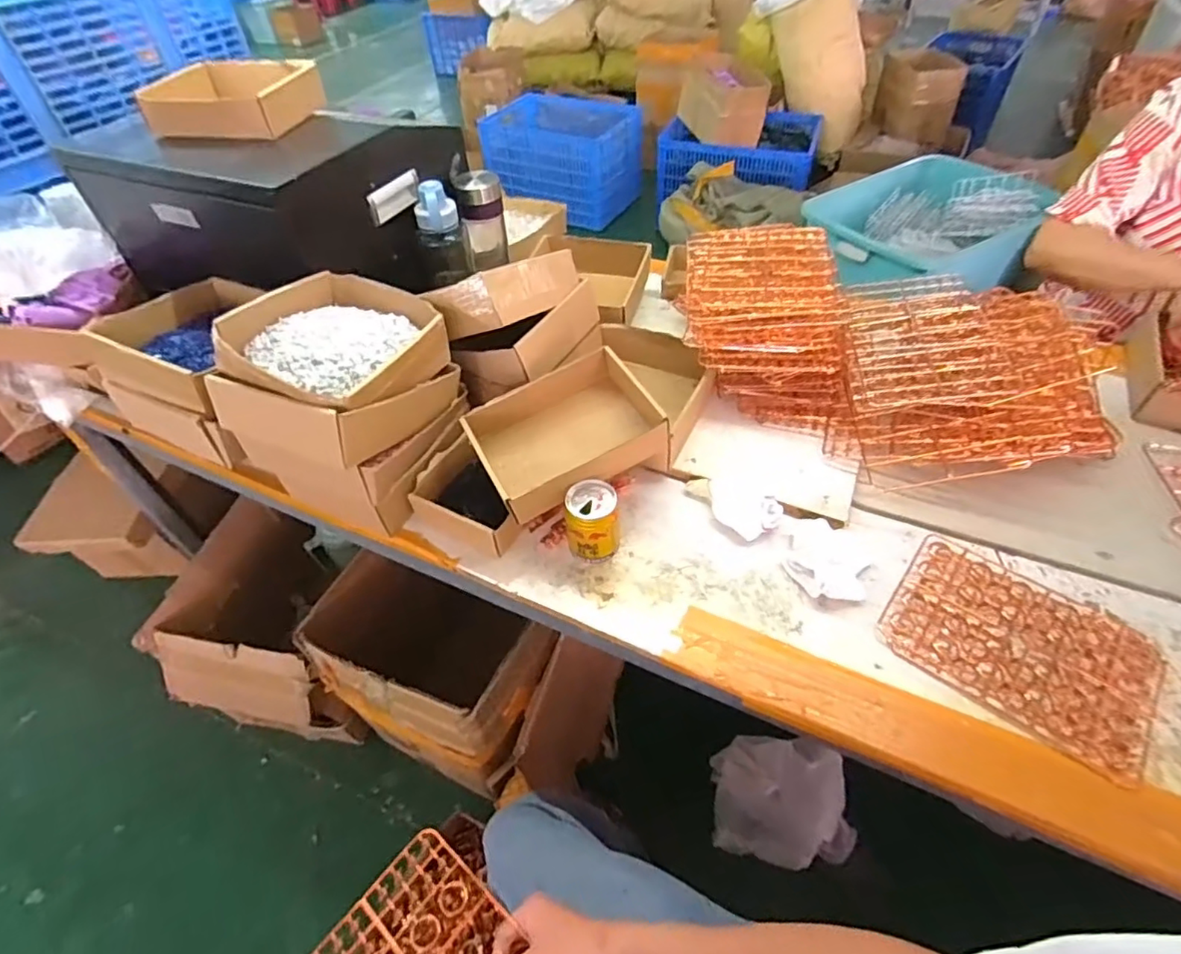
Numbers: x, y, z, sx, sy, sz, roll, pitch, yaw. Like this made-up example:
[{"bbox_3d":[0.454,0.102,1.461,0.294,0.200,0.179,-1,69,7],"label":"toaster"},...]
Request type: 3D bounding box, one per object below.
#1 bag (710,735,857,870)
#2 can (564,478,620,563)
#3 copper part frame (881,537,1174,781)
[{"bbox_3d":[0.355,0.603,1.082,0.244,0.075,0.205,-5,57,14],"label":"bag"},{"bbox_3d":[0.002,0.055,0.698,0.062,0.087,0.062,-2,49,2],"label":"can"},{"bbox_3d":[0.460,0.176,0.625,0.241,0.016,0.182,31,57,26],"label":"copper part frame"}]

